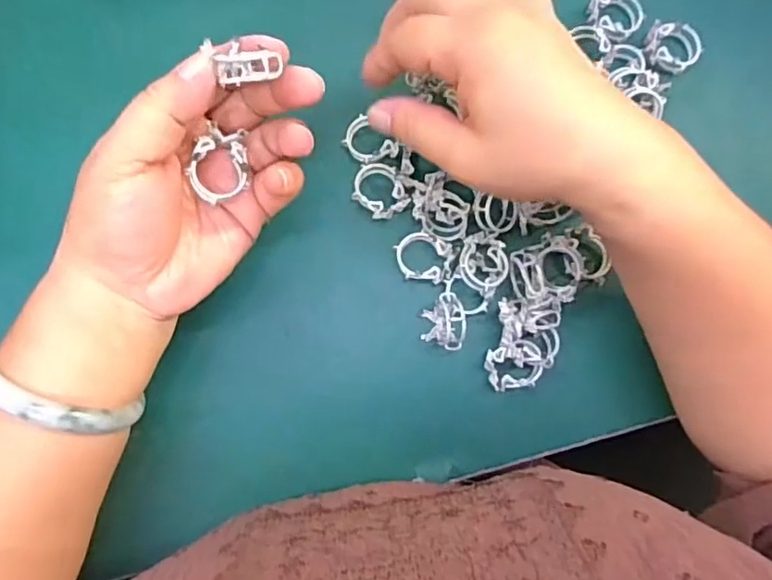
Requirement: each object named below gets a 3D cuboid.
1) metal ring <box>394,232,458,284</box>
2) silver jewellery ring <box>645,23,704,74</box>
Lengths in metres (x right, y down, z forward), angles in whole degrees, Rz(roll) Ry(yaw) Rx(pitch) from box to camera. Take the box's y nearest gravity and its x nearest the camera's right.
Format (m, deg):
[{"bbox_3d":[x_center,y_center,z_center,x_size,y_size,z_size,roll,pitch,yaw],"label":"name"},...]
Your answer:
[{"bbox_3d":[0.021,-0.017,0.309,0.031,0.004,0.024,8,86,4],"label":"metal ring"},{"bbox_3d":[0.159,-0.135,0.326,0.030,0.007,0.025,14,84,-2],"label":"silver jewellery ring"}]

